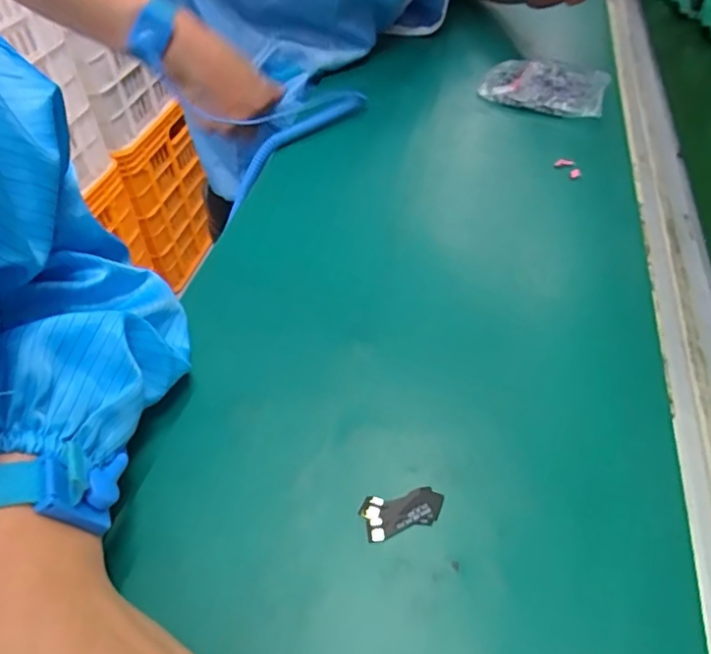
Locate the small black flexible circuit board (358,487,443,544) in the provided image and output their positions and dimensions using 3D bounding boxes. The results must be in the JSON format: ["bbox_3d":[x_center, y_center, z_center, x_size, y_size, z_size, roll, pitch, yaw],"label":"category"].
[{"bbox_3d":[0.023,0.087,0.264,0.039,0.004,0.021,-15,48,-12],"label":"small black flexible circuit board"}]

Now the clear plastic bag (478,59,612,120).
[{"bbox_3d":[0.188,-0.245,0.556,0.118,0.023,0.086,16,46,18],"label":"clear plastic bag"}]

